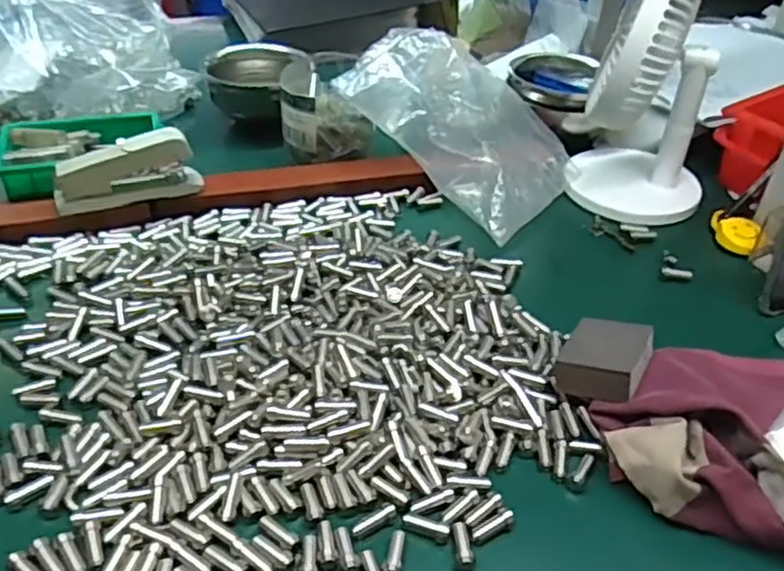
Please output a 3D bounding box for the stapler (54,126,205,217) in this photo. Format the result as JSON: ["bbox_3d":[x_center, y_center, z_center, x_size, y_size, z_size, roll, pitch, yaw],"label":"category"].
[{"bbox_3d":[-0.234,-0.098,0.627,0.123,0.065,0.032,-13,42,-19],"label":"stapler"}]

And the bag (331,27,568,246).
[{"bbox_3d":[0.070,-0.163,0.697,0.200,0.111,0.151,31,46,30],"label":"bag"}]

